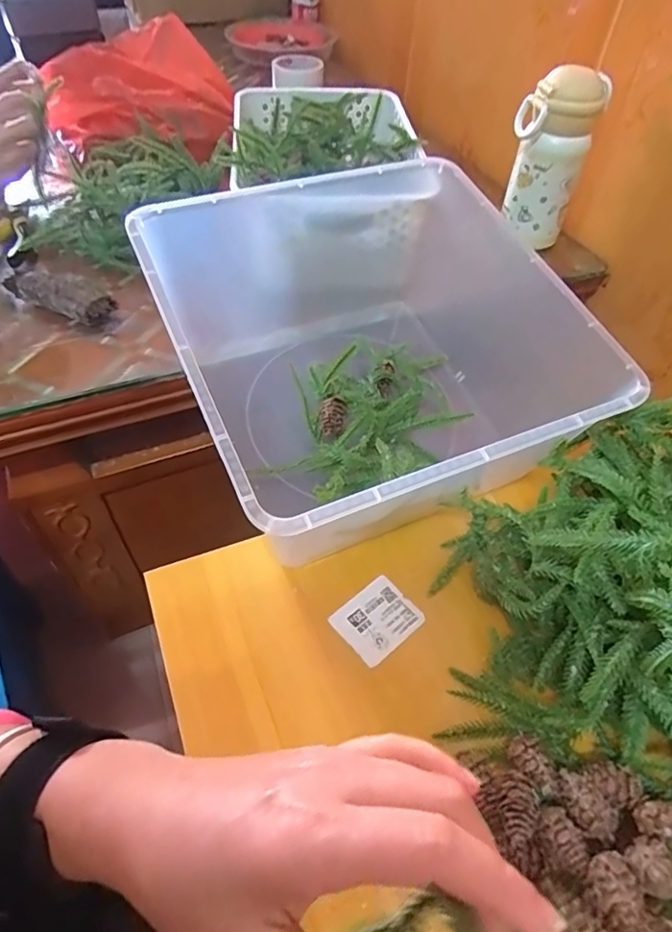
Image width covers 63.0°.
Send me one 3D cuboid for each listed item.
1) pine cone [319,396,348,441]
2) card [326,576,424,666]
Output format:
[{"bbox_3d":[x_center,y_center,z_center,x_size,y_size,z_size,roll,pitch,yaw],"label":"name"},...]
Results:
[{"bbox_3d":[-0.003,-0.042,0.485,0.024,0.023,0.037,2,86,-7],"label":"pine cone"},{"bbox_3d":[0.031,0.114,0.409,0.057,0.004,0.048,-34,60,-26],"label":"card"}]

